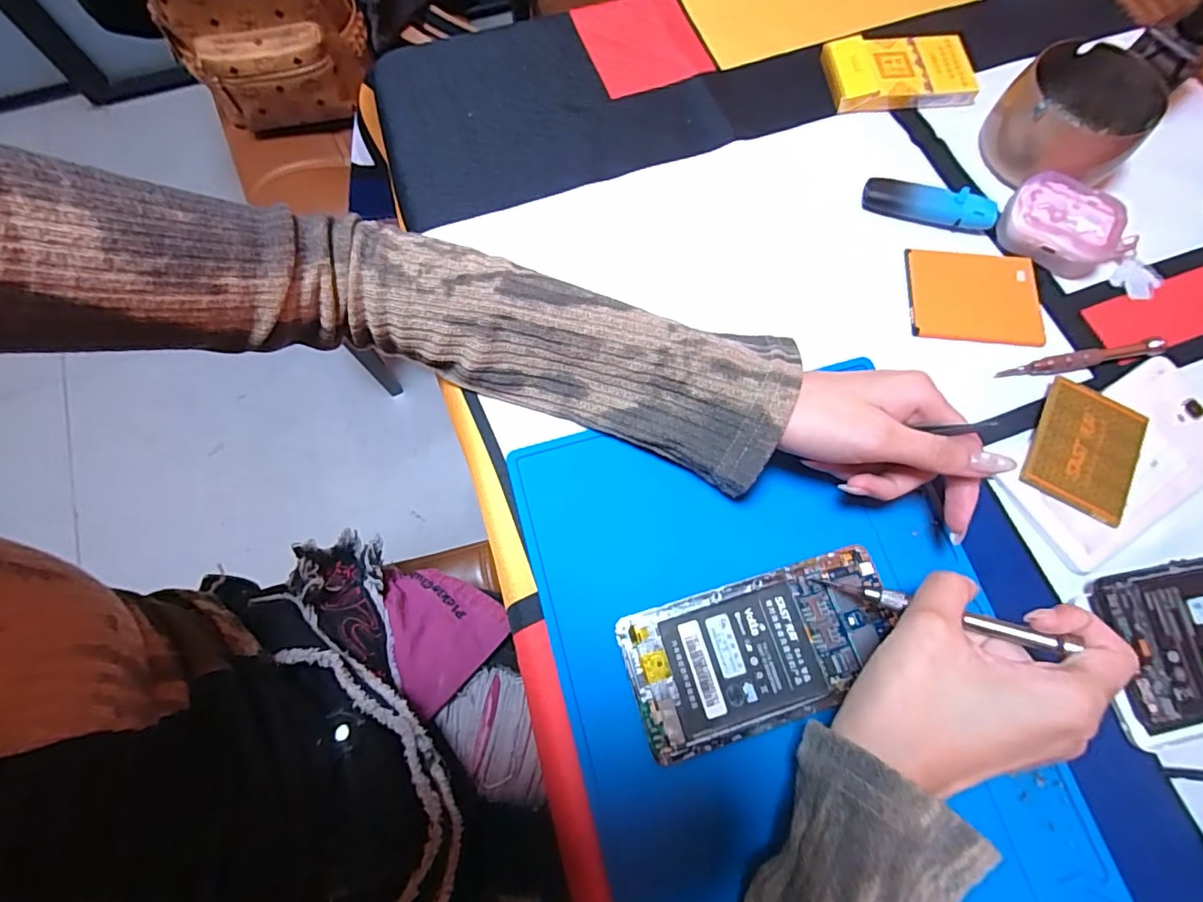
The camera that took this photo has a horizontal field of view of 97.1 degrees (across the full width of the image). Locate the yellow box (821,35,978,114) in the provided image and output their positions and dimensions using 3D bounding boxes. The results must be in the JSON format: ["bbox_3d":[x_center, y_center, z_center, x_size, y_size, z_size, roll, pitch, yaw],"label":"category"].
[{"bbox_3d":[0.219,-0.279,0.392,0.105,0.014,0.061,-5,73,-2],"label":"yellow box"}]

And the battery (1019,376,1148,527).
[{"bbox_3d":[0.277,-0.001,0.304,0.054,0.006,0.075,29,74,8],"label":"battery"}]

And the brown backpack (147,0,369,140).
[{"bbox_3d":[-0.415,-0.525,0.642,0.223,0.248,0.108,-21,74,-7],"label":"brown backpack"}]

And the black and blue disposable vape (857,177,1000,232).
[{"bbox_3d":[0.219,-0.166,0.354,0.083,0.015,0.021,15,73,4],"label":"black and blue disposable vape"}]

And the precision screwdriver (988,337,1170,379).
[{"bbox_3d":[0.296,-0.056,0.325,0.103,0.007,0.010,-10,73,-4],"label":"precision screwdriver"}]

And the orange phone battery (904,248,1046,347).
[{"bbox_3d":[0.240,-0.099,0.342,0.082,0.006,0.063,5,73,1],"label":"orange phone battery"}]

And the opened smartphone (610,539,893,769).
[{"bbox_3d":[0.083,0.101,0.272,0.136,0.006,0.069,-16,74,-6],"label":"opened smartphone"}]

